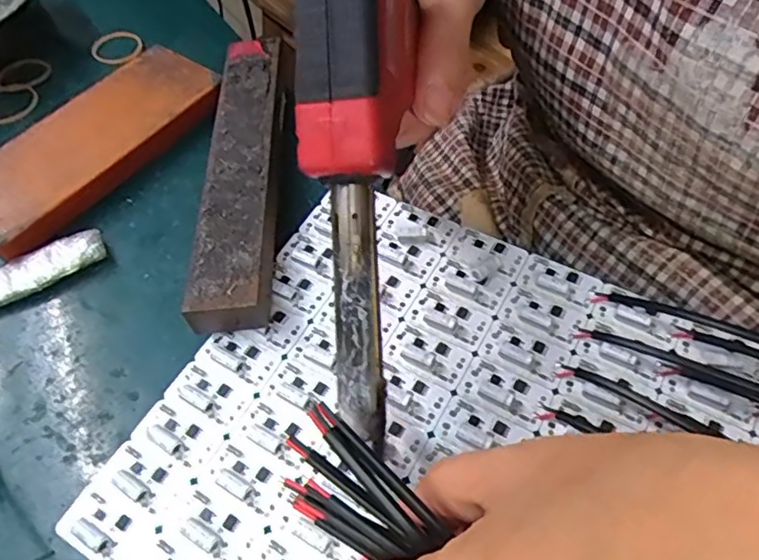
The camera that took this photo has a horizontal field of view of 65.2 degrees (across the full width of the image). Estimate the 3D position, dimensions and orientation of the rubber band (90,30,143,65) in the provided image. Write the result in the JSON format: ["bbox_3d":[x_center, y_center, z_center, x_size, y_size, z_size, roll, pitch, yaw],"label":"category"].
[{"bbox_3d":[-0.171,-0.153,0.392,0.038,0.007,0.029,23,60,20],"label":"rubber band"}]

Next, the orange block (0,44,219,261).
[{"bbox_3d":[-0.155,-0.073,0.324,0.065,0.024,0.148,27,61,21],"label":"orange block"}]

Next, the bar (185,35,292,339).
[{"bbox_3d":[-0.067,-0.056,0.304,0.037,0.025,0.187,-3,55,2],"label":"bar"}]

